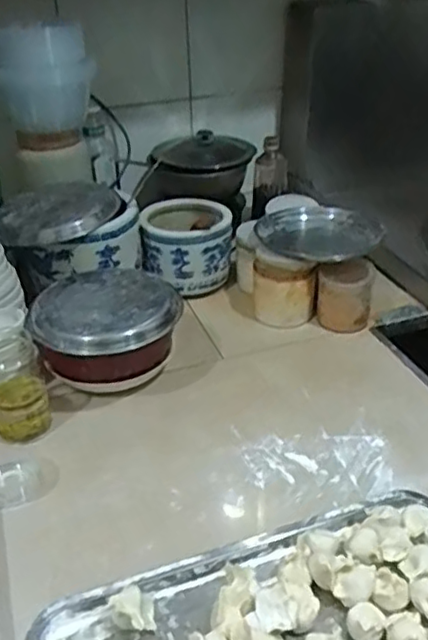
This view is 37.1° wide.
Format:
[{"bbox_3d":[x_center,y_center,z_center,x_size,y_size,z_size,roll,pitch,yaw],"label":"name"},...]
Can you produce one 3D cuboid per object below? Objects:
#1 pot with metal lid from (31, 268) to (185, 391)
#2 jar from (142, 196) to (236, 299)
[{"bbox_3d":[-0.139,0.028,0.876,0.182,0.135,0.168,-3,31,2],"label":"pot with metal lid"},{"bbox_3d":[-0.044,-0.129,1.111,0.151,0.131,0.142,-3,31,2],"label":"jar"}]

